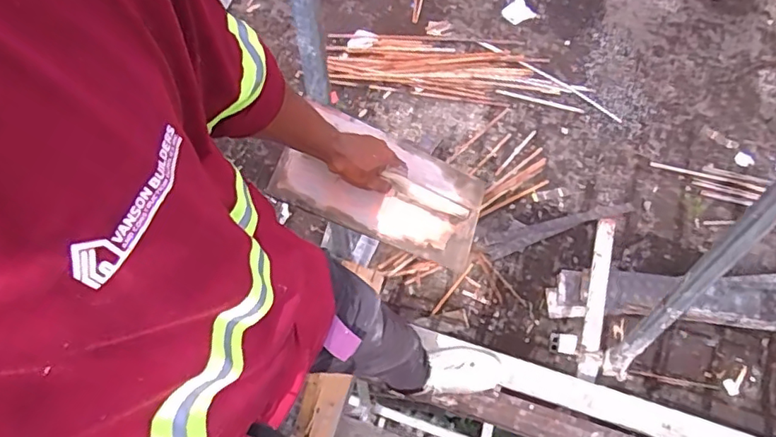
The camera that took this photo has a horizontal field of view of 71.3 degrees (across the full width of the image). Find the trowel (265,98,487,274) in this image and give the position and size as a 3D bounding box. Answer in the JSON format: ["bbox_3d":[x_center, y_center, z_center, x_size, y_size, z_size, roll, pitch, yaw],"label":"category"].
[{"bbox_3d":[0.002,-0.052,0.832,0.325,0.063,0.167,23,74,-13],"label":"trowel"}]

